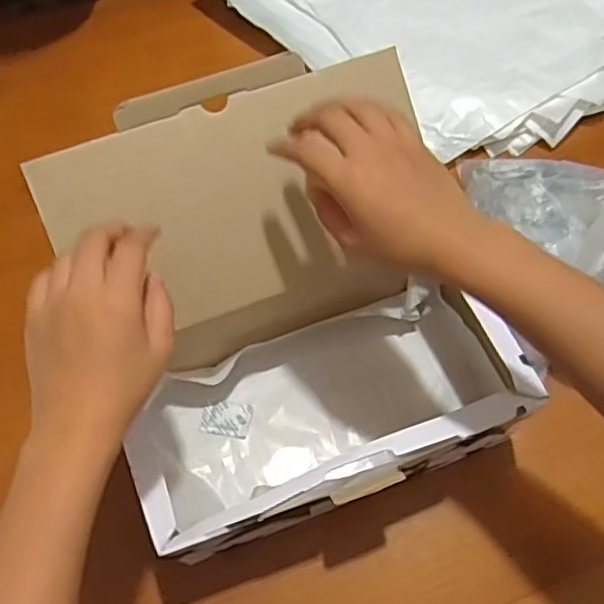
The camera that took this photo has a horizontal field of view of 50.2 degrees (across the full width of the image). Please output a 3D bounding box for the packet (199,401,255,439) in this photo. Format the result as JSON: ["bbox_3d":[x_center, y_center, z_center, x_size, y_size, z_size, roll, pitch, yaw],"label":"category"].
[{"bbox_3d":[-0.063,0.098,0.545,0.040,0.004,0.032,8,65,4],"label":"packet"}]

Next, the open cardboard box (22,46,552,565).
[{"bbox_3d":[-0.010,0.004,0.484,0.276,0.190,0.279,-21,67,-9],"label":"open cardboard box"}]

